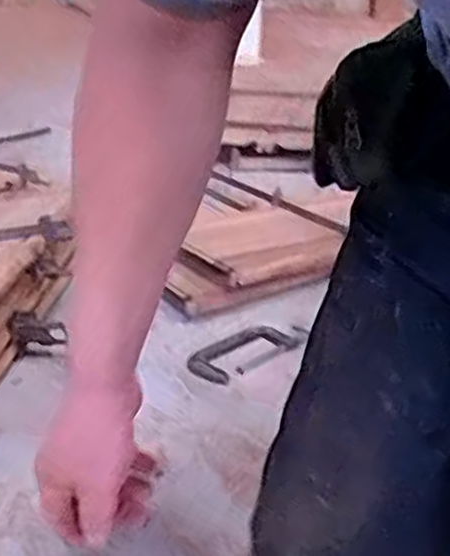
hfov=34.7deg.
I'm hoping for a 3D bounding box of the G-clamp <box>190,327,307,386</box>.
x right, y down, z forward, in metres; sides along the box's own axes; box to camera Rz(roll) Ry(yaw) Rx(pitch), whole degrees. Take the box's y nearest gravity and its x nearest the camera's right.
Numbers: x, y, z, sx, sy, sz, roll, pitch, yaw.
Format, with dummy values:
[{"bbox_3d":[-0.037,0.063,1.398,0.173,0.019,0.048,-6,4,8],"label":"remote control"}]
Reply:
[{"bbox_3d":[0.056,0.155,1.580,0.314,0.026,0.126,-20,35,-35],"label":"G-clamp"}]

